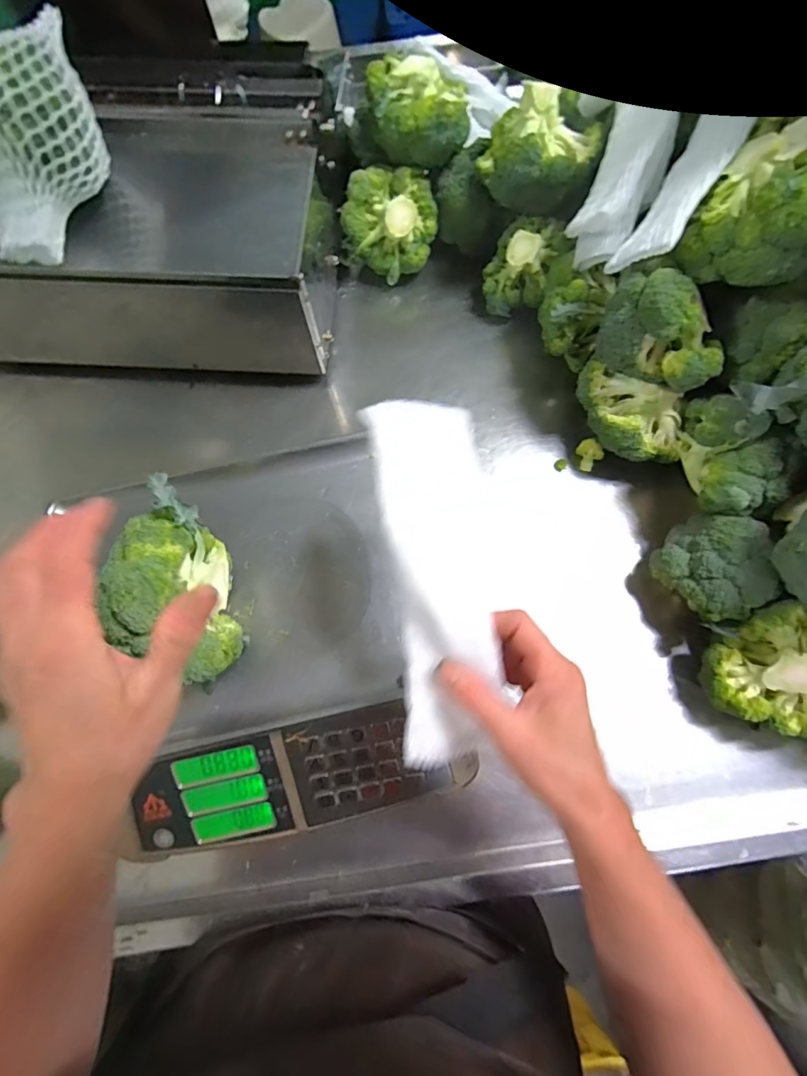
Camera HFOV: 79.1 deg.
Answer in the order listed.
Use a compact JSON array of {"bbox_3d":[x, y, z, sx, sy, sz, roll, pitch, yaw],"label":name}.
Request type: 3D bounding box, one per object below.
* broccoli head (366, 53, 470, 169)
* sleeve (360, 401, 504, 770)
[{"bbox_3d":[0.018,-0.503,0.581,0.119,0.082,0.110,0,74,2],"label":"broccoli head"},{"bbox_3d":[0.023,0.030,0.305,0.065,0.030,0.225,-4,94,0],"label":"sleeve"}]

